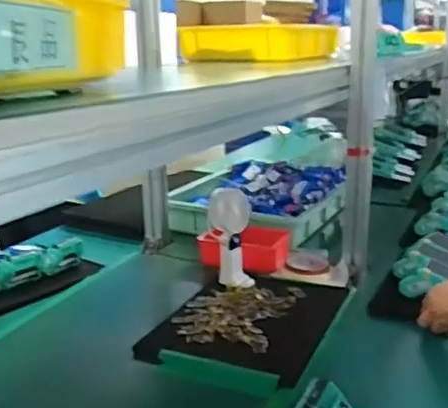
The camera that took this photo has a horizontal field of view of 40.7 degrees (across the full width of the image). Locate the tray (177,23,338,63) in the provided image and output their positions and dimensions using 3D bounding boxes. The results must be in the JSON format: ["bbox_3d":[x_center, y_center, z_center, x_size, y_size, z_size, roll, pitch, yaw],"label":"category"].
[{"bbox_3d":[0.102,-0.400,1.545,0.302,0.092,0.389,2,9,23],"label":"tray"}]

